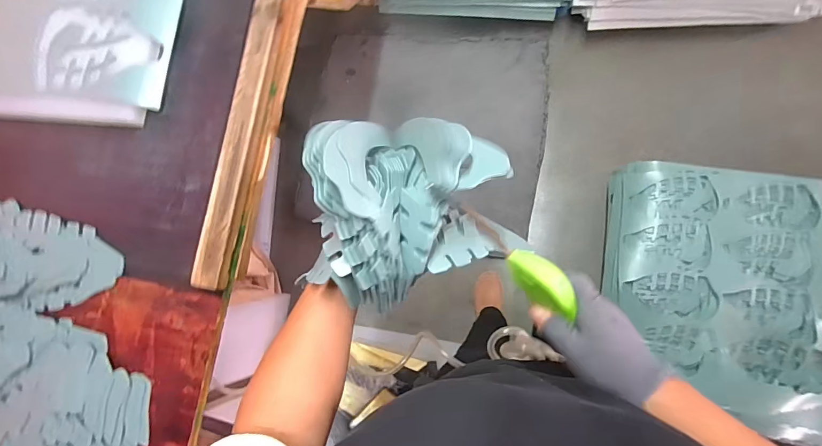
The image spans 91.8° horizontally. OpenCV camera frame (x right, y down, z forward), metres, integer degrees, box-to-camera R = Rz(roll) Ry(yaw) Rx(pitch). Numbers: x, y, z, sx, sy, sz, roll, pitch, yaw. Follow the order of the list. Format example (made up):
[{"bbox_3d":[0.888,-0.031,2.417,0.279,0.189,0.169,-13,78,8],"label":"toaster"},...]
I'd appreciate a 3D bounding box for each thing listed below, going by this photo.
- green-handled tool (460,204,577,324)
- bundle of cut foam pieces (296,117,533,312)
[{"bbox_3d":[0.096,0.033,0.355,0.033,0.019,0.128,-45,84,1],"label":"green-handled tool"},{"bbox_3d":[-0.006,-0.016,0.385,0.206,0.122,0.168,-15,83,5],"label":"bundle of cut foam pieces"}]

